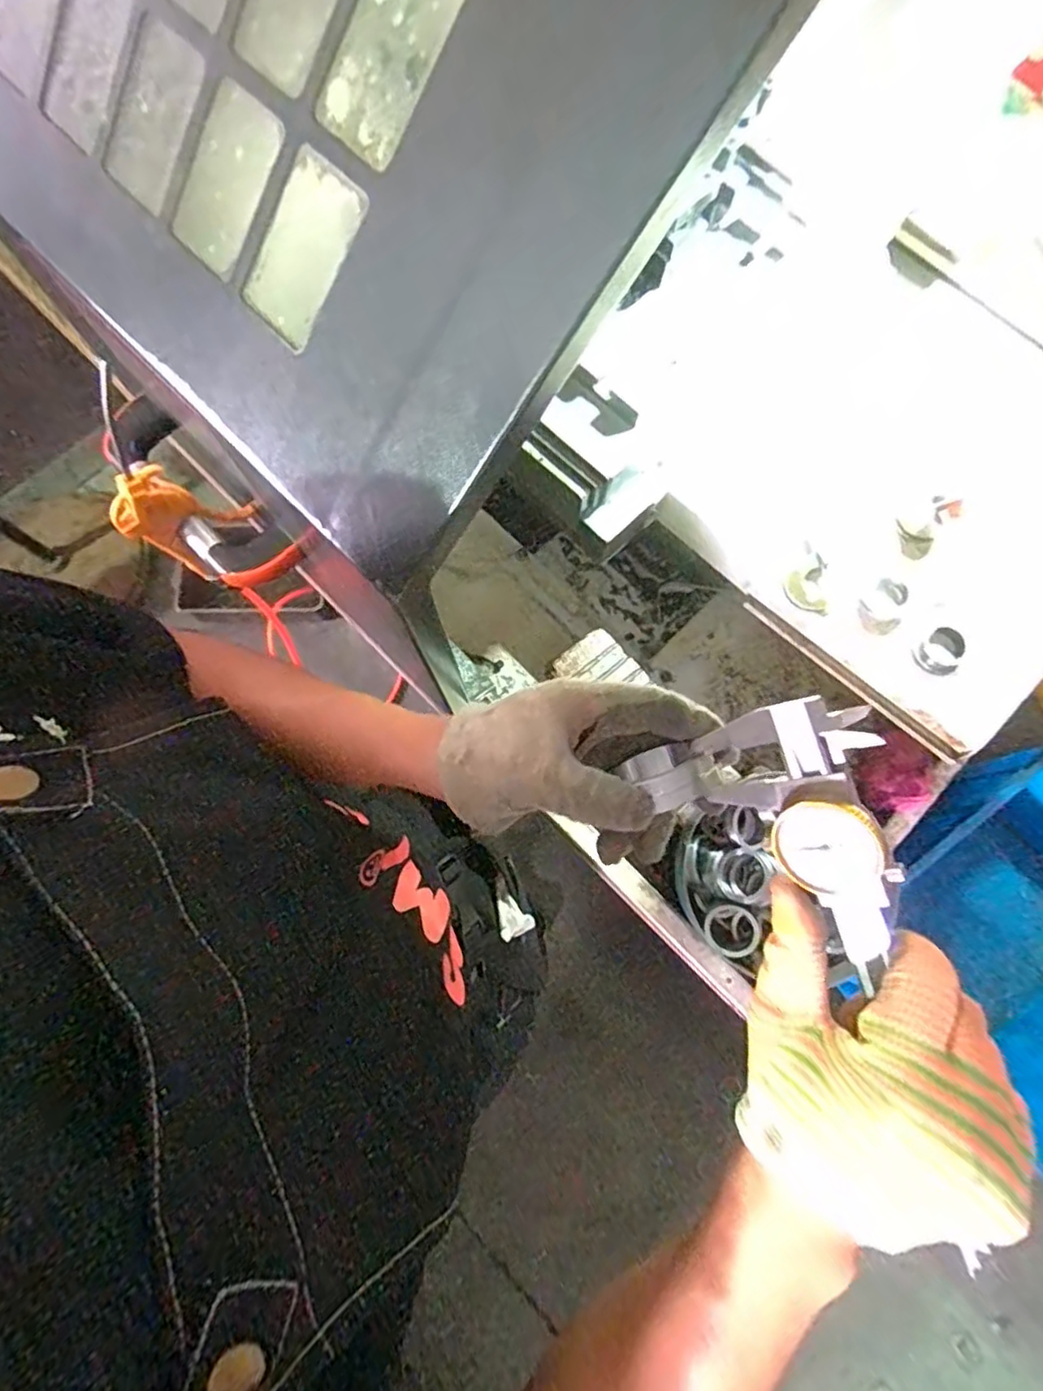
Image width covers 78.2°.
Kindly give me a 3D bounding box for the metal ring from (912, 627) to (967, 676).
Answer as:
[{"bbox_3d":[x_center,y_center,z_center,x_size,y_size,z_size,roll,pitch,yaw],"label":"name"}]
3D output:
[{"bbox_3d":[0.414,-0.042,0.632,0.042,0.018,0.038,-39,79,-9],"label":"metal ring"}]

